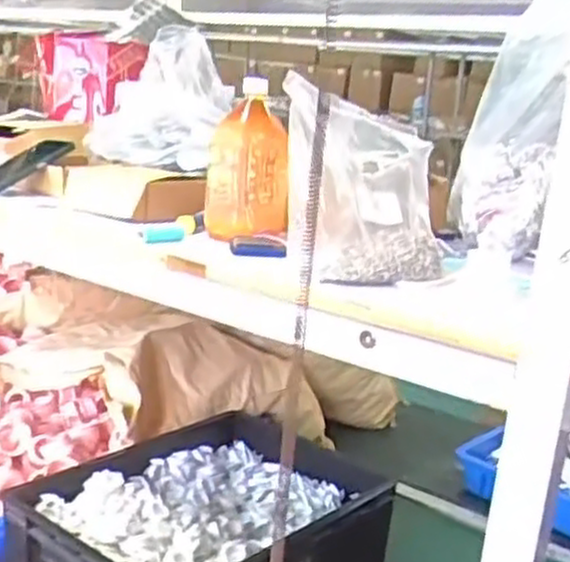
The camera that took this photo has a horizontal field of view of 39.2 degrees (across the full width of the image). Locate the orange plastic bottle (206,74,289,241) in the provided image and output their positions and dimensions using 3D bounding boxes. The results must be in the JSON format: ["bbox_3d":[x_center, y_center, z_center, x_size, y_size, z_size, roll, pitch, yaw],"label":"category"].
[{"bbox_3d":[-0.043,-0.151,0.986,0.094,0.187,0.107,5,13,-8],"label":"orange plastic bottle"}]

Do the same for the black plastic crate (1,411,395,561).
[{"bbox_3d":[-0.131,0.388,1.176,0.381,0.169,0.456,18,17,41],"label":"black plastic crate"}]

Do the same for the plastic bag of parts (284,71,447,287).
[{"bbox_3d":[0.087,-0.107,0.894,0.186,0.179,0.203,7,13,2],"label":"plastic bag of parts"}]

